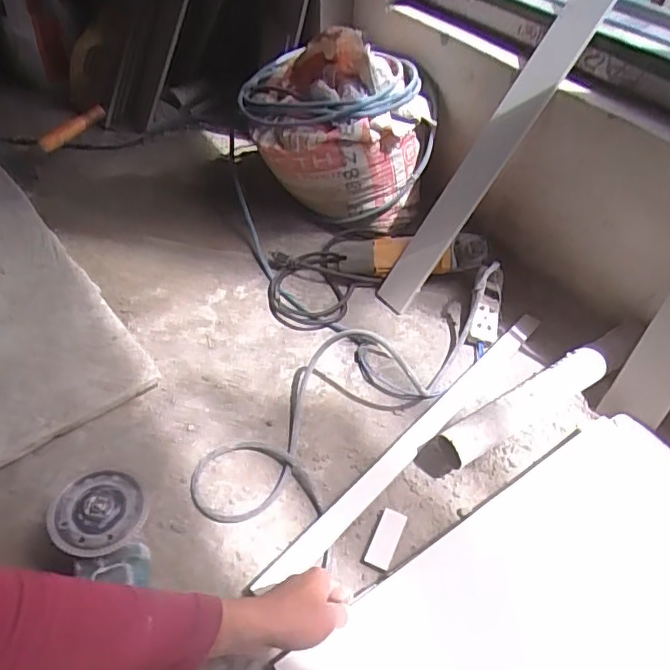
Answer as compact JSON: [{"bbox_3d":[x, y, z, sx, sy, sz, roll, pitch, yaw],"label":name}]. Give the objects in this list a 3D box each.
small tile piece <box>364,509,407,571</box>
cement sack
[{"bbox_3d":[0.061,0.245,0.684,0.030,0.005,0.073,19,50,16],"label":"small tile piece"},{"bbox_3d":[0.005,-0.346,0.966,0.307,0.275,0.188,2,47,1],"label":"cement sack"}]

